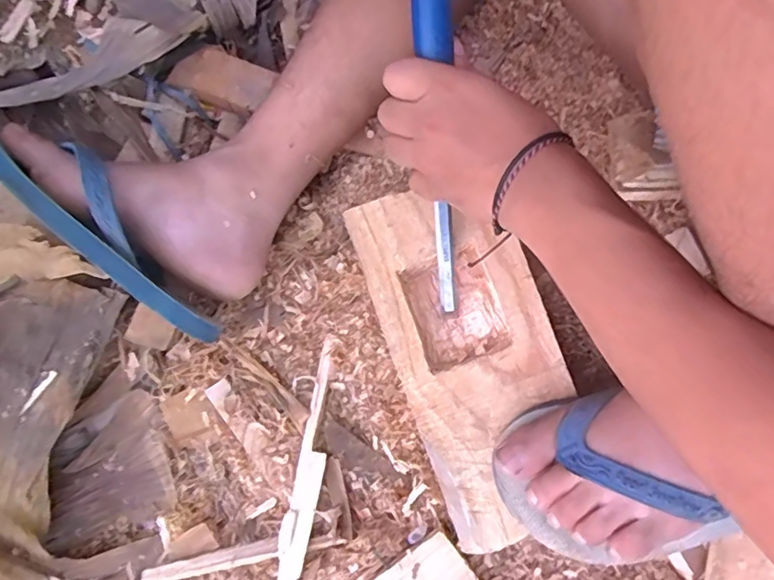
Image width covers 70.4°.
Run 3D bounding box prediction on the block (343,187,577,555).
[{"bbox_3d":[0.061,0.049,0.401,0.113,0.032,0.255,-15,84,-4],"label":"block"}]

